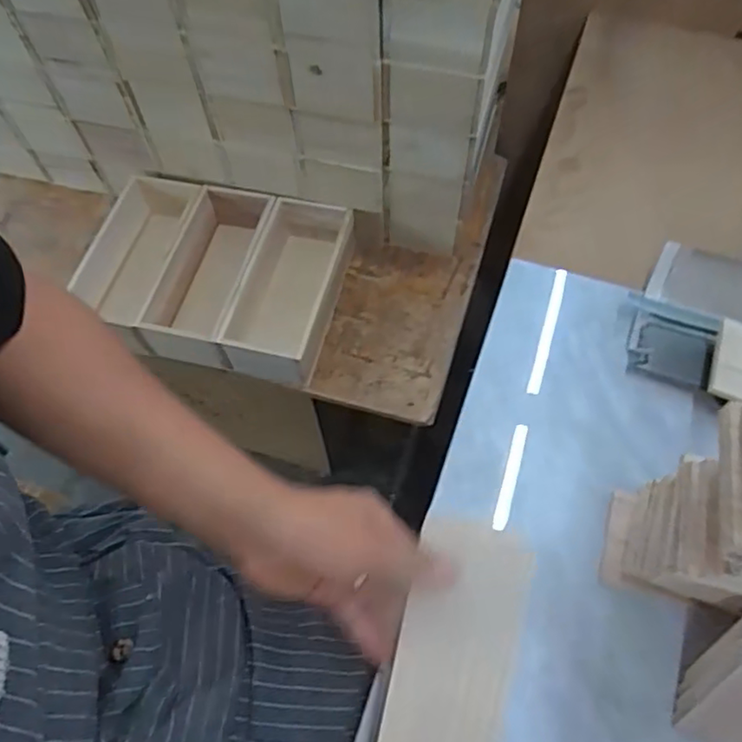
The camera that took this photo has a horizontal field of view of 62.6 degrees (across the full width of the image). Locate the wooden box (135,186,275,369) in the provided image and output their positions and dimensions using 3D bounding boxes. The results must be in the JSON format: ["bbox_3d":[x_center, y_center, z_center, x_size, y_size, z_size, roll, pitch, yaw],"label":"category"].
[{"bbox_3d":[-0.222,-0.140,0.857,0.120,0.094,0.246,15,64,10],"label":"wooden box"}]

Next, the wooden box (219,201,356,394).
[{"bbox_3d":[-0.111,-0.114,0.841,0.124,0.094,0.245,14,64,10],"label":"wooden box"}]

